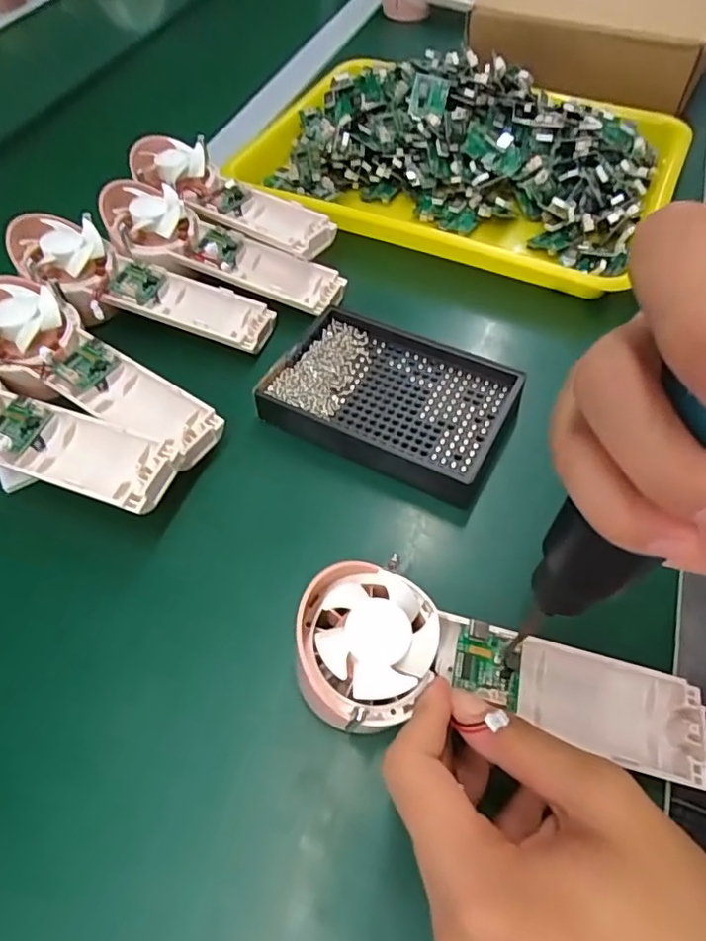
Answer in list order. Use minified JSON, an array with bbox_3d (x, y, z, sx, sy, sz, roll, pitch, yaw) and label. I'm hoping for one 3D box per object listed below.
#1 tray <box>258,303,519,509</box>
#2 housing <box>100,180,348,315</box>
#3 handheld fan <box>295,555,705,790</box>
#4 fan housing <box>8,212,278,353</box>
[{"bbox_3d":[0.021,-0.044,0.343,0.137,0.020,0.088,23,60,16],"label":"tray"},{"bbox_3d":[-0.091,-0.157,0.398,0.172,0.039,0.059,17,61,12],"label":"housing"},{"bbox_3d":[0.062,0.086,0.237,0.172,0.025,0.063,17,60,-4],"label":"handheld fan"},{"bbox_3d":[-0.140,-0.123,0.376,0.174,0.034,0.058,16,58,12],"label":"fan housing"}]

